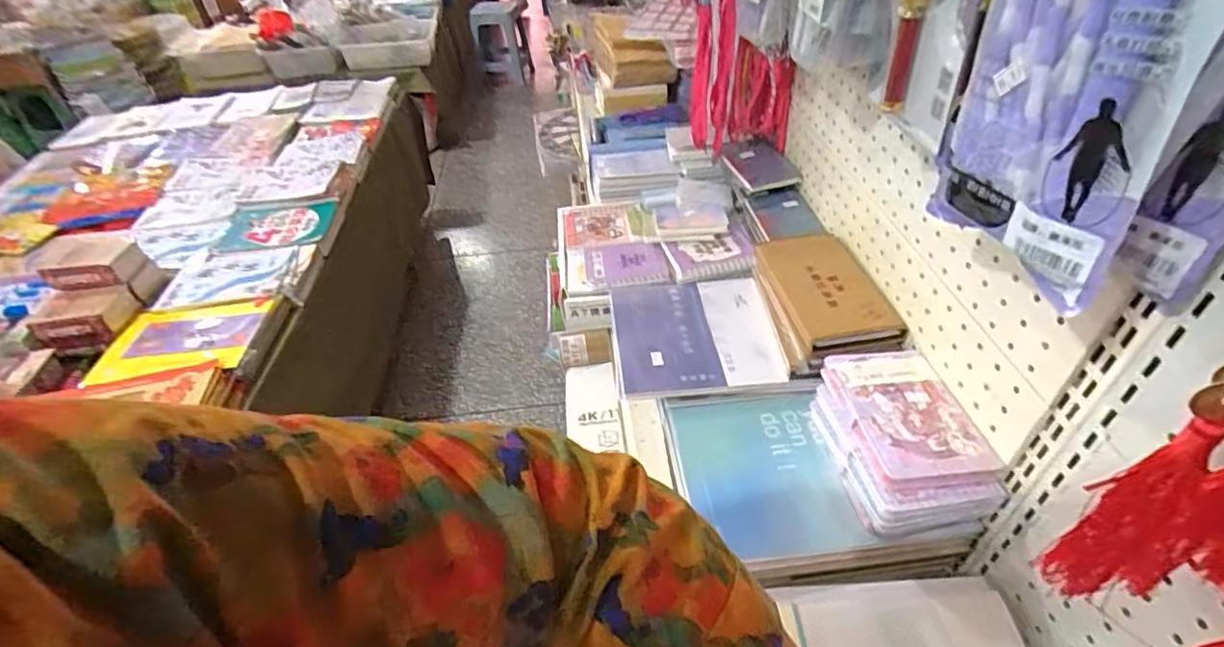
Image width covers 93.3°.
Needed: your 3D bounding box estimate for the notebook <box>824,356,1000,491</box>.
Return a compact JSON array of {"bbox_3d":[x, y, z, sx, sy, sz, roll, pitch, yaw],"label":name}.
[{"bbox_3d":[0.267,0.081,0.528,0.102,0.018,0.142,-8,43,-4],"label":"notebook"}]

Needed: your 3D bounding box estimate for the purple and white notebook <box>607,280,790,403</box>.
[{"bbox_3d":[0.100,0.007,0.703,0.189,0.011,0.185,-6,43,-1],"label":"purple and white notebook"}]

